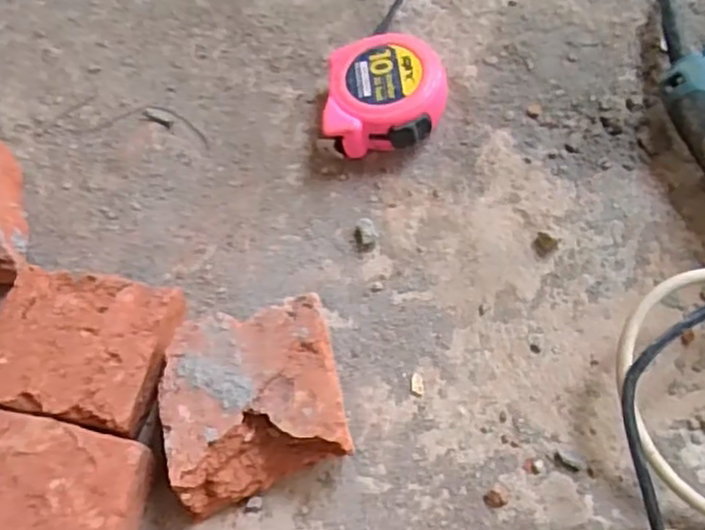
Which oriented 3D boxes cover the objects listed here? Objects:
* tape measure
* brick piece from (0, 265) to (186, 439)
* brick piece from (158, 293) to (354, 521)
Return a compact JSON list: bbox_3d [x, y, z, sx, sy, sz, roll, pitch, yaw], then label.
[{"bbox_3d":[0.025,-0.124,0.527,0.087,0.042,0.093,5,69,3],"label":"tape measure"},{"bbox_3d":[-0.170,0.056,0.463,0.105,0.058,0.092,11,69,6],"label":"brick piece"},{"bbox_3d":[-0.060,0.086,0.446,0.106,0.056,0.107,-13,69,-4],"label":"brick piece"}]

